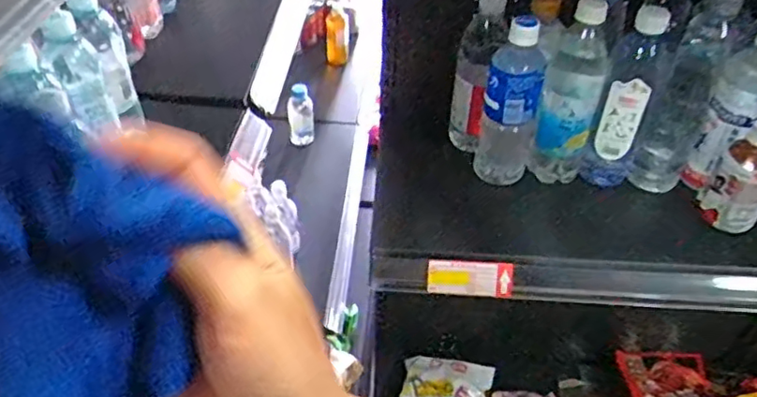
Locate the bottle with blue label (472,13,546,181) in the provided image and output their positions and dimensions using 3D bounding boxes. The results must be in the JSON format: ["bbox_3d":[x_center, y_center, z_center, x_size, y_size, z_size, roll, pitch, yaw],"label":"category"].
[{"bbox_3d":[0.162,-0.113,0.765,0.065,0.226,0.057,11,46,9],"label":"bottle with blue label"}]

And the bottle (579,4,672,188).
[{"bbox_3d":[0.285,-0.112,0.720,0.058,0.221,0.054,21,48,18],"label":"bottle"}]

